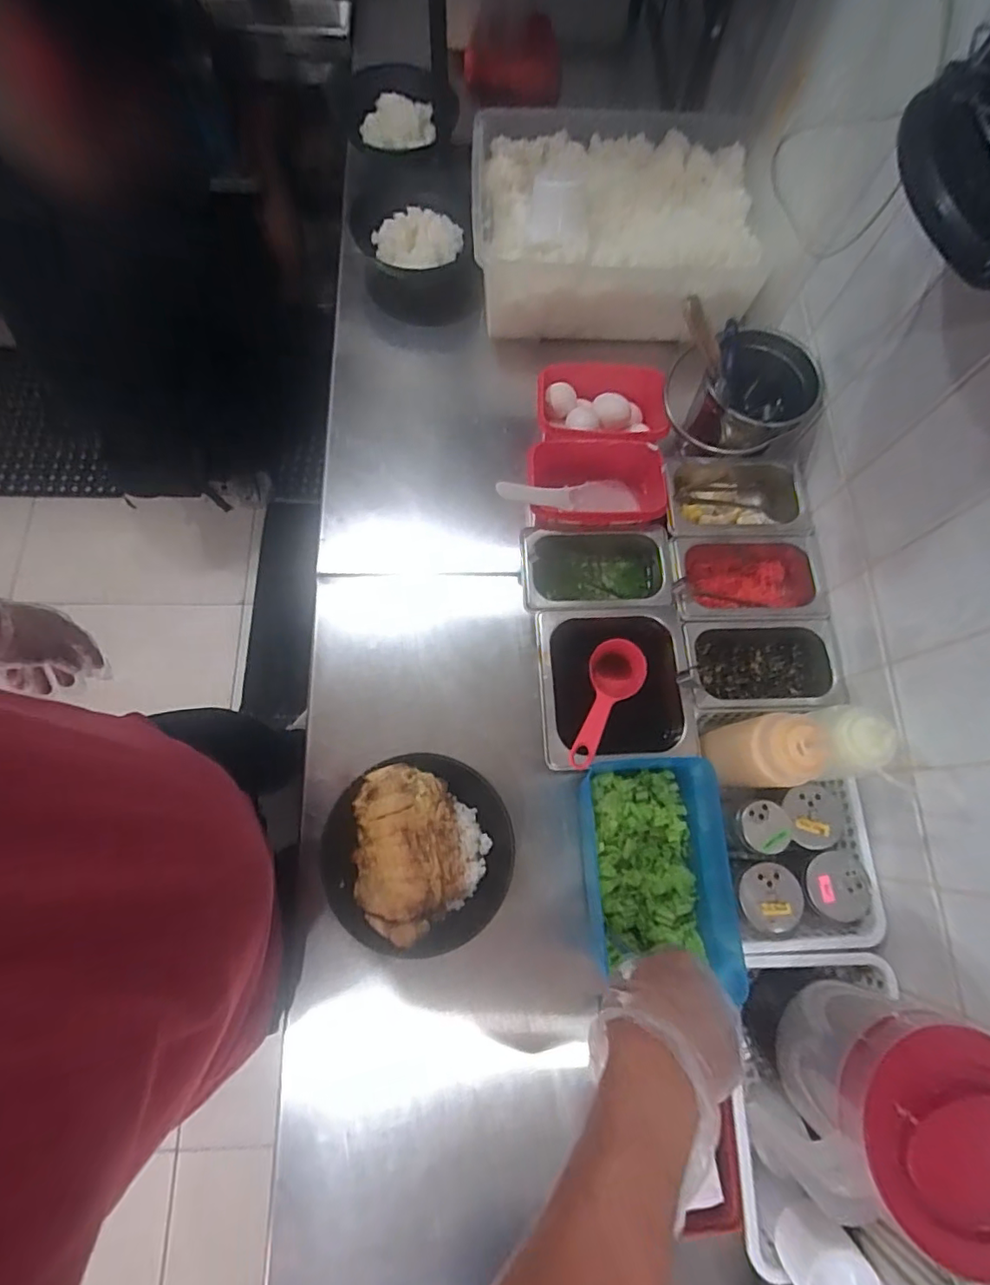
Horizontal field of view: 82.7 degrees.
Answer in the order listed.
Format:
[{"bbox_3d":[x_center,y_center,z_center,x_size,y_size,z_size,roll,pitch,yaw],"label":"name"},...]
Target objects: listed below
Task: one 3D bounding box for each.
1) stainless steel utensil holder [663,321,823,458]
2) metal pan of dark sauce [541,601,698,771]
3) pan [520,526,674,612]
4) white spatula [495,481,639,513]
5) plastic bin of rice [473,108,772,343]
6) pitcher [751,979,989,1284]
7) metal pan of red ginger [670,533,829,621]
[{"bbox_3d":[0.297,-0.299,0.678,0.156,0.111,0.142,1,74,-2],"label":"stainless steel utensil holder"},{"bbox_3d":[0.134,0.052,0.639,0.174,0.081,0.171,-3,74,-3],"label":"metal pan of dark sauce"},{"bbox_3d":[0.115,-0.080,0.672,0.174,0.069,0.101,-1,74,-2],"label":"pan"},{"bbox_3d":[0.084,-0.177,0.665,0.194,0.025,0.048,-4,73,-30],"label":"white spatula"},{"bbox_3d":[0.157,-0.577,0.782,0.368,0.111,0.289,2,74,-2],"label":"plastic bin of rice"},{"bbox_3d":[0.304,0.354,0.432,0.116,0.158,0.150,38,76,8],"label":"pitcher"},{"bbox_3d":[0.296,-0.072,0.671,0.189,0.073,0.105,-3,74,-3],"label":"metal pan of red ginger"}]

